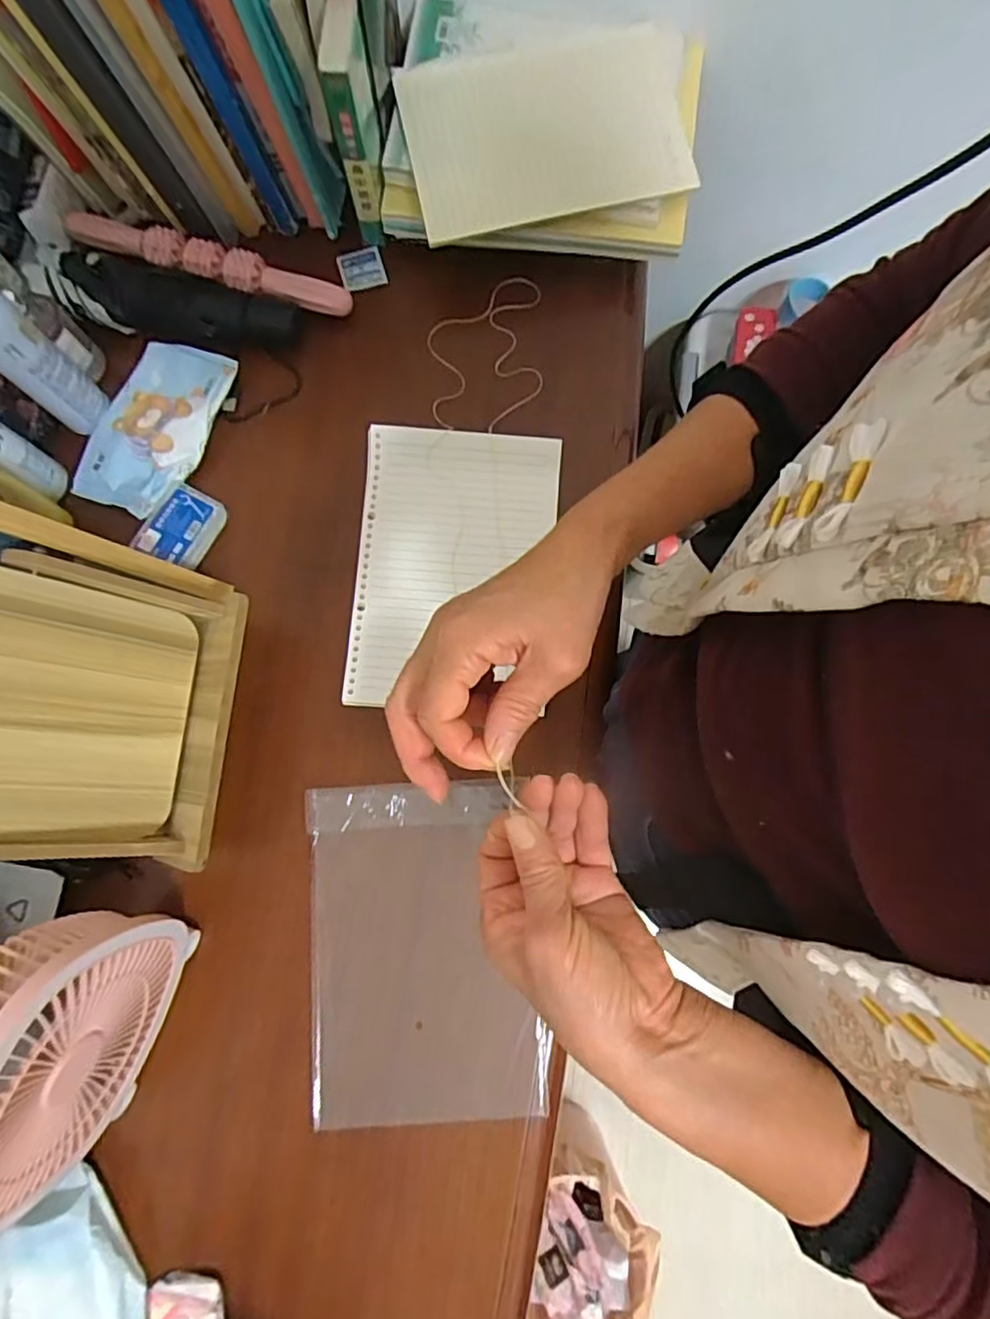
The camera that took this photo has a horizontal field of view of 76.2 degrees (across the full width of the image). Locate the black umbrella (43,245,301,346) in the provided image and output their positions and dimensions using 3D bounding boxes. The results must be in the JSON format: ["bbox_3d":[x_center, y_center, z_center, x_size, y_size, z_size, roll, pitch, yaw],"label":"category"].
[{"bbox_3d":[-0.302,-0.335,0.590,0.231,0.055,0.062,11,80,2],"label":"black umbrella"}]

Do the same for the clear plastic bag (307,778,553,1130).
[{"bbox_3d":[-0.059,0.232,0.517,0.176,0.015,0.254,-3,79,-5],"label":"clear plastic bag"}]

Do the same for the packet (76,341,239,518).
[{"bbox_3d":[-0.317,-0.217,0.582,0.108,0.024,0.165,23,81,4],"label":"packet"}]

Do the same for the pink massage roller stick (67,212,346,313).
[{"bbox_3d":[-0.273,-0.375,0.602,0.275,0.038,0.034,17,80,3],"label":"pink massage roller stick"}]

